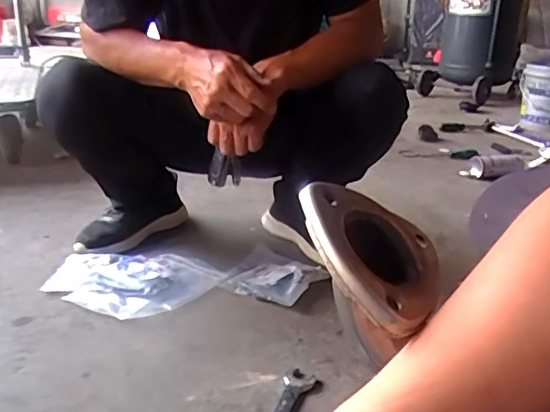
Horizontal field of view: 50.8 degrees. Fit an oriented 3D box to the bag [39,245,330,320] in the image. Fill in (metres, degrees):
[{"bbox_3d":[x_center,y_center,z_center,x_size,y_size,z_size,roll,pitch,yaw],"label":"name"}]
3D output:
[{"bbox_3d":[-0.145,0.118,0.998,0.451,0.027,0.219,-2,21,-14],"label":"bag"}]

